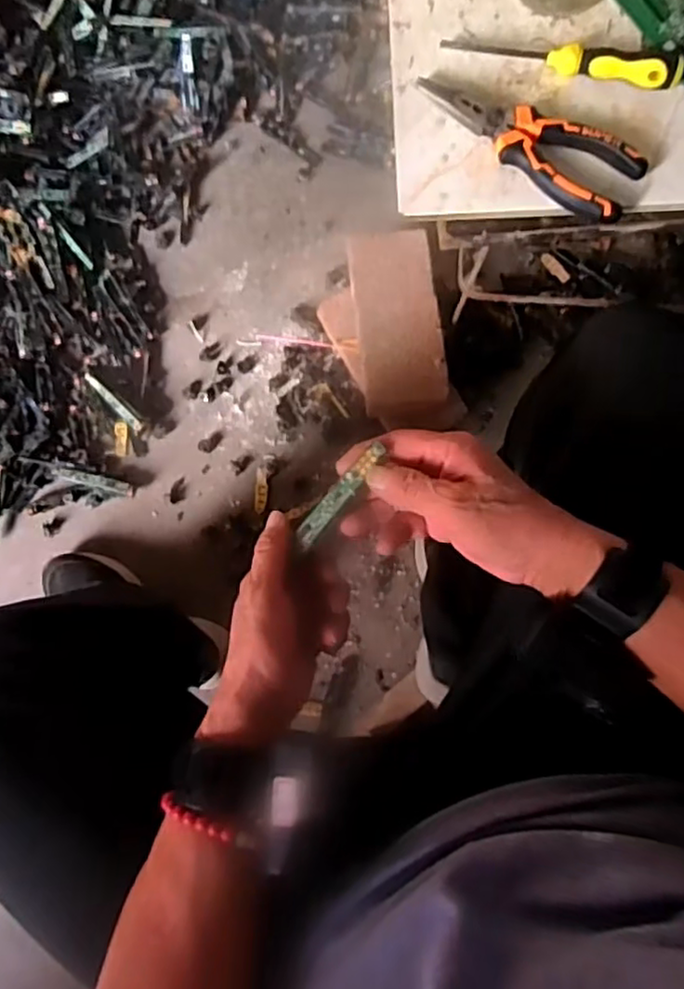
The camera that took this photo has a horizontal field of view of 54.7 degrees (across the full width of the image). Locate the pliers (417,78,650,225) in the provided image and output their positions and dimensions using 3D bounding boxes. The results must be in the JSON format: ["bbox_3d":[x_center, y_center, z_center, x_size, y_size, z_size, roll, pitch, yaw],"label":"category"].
[{"bbox_3d":[0.124,-0.233,0.444,0.152,0.019,0.054,26,83,4],"label":"pliers"}]

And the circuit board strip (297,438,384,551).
[{"bbox_3d":[-0.003,0.003,0.412,0.014,0.007,0.077,42,109,2],"label":"circuit board strip"}]

